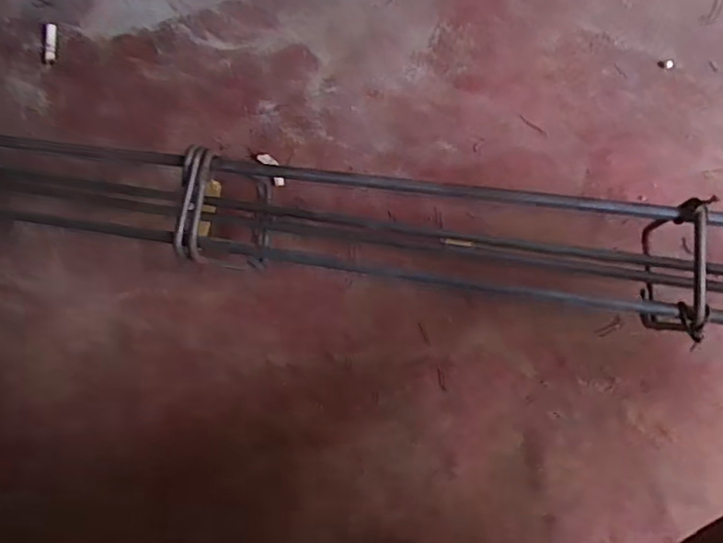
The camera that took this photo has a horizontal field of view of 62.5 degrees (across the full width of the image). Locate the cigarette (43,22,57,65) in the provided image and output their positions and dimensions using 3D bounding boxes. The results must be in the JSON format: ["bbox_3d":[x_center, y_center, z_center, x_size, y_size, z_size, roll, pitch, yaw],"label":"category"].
[{"bbox_3d":[-0.284,-0.208,0.544,0.010,0.009,0.037,-1,87,9],"label":"cigarette"}]

